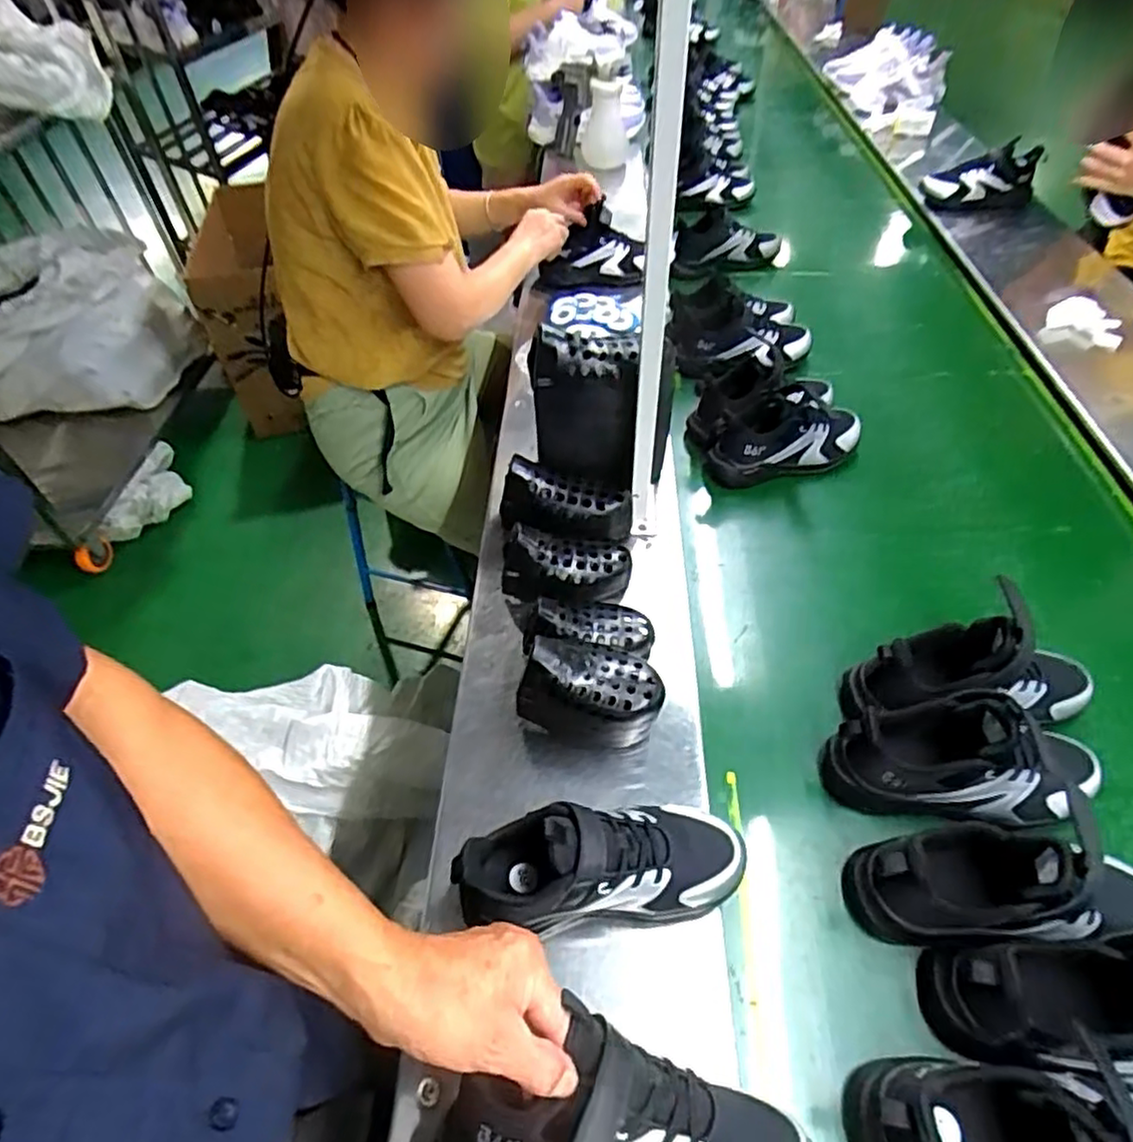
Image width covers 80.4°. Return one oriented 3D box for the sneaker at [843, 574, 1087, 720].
[{"bbox_3d":[0.381,0.094,0.626,0.211,0.126,0.104,-12,50,-7],"label":"sneaker"}]

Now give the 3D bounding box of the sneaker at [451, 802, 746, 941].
[{"bbox_3d":[0.024,0.225,0.512,0.211,0.117,0.073,2,48,-13],"label":"sneaker"}]

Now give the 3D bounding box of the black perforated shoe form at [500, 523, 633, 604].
[{"bbox_3d":[0.000,-0.006,0.723,0.137,0.077,0.060,1,49,4],"label":"black perforated shoe form"}]

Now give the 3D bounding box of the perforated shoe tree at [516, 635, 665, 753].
[{"bbox_3d":[0.022,0.109,0.603,0.126,0.112,0.067,10,51,12],"label":"perforated shoe tree"}]

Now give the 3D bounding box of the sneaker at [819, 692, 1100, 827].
[{"bbox_3d":[0.344,0.163,0.574,0.218,0.124,0.076,1,49,4],"label":"sneaker"}]

